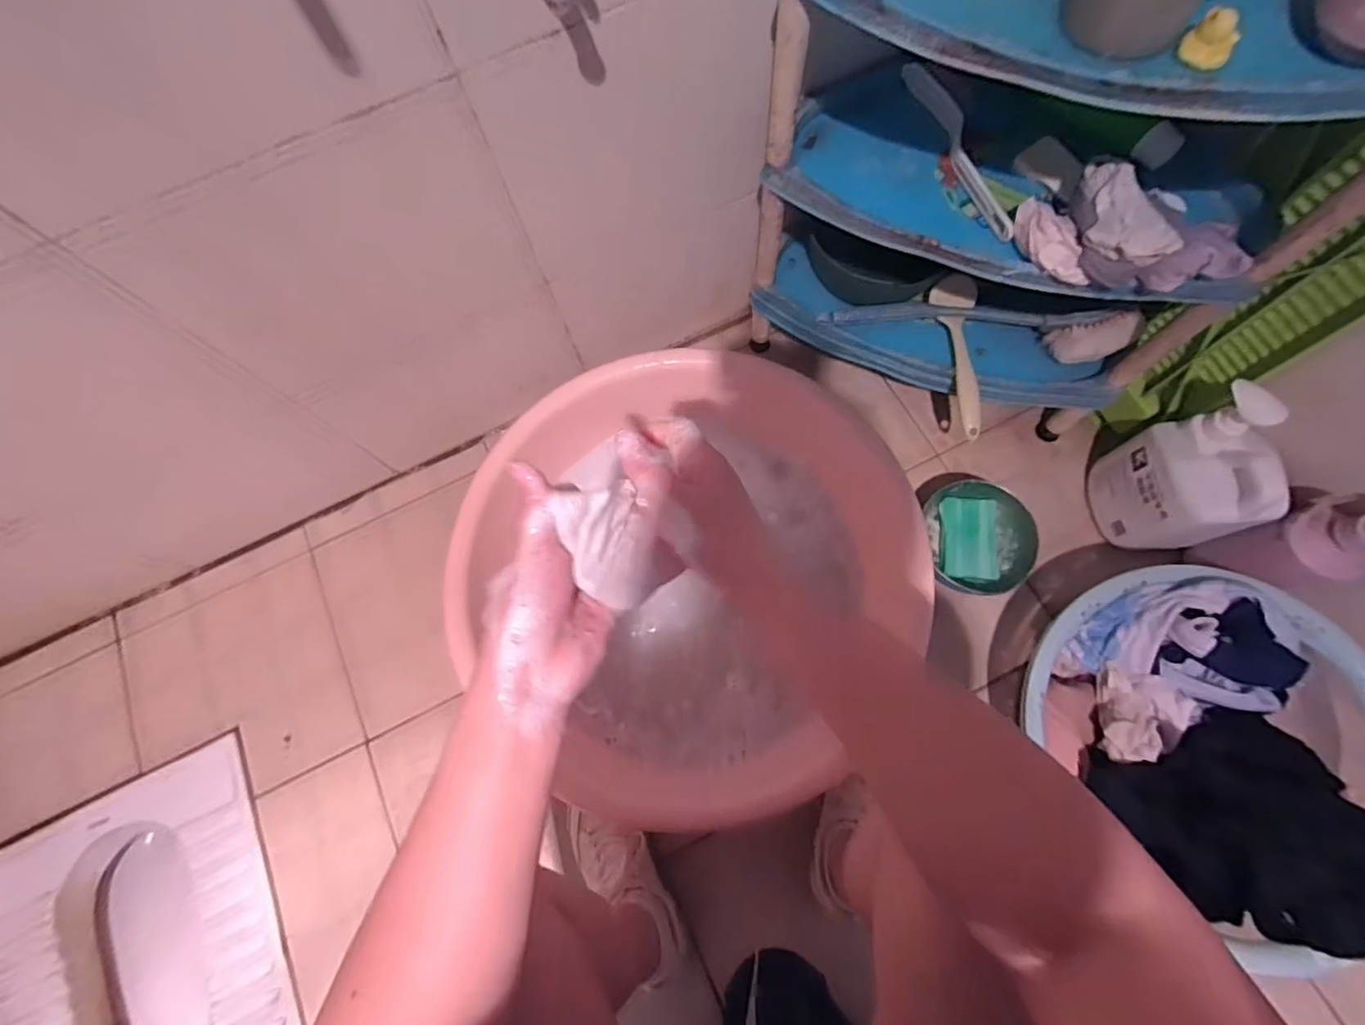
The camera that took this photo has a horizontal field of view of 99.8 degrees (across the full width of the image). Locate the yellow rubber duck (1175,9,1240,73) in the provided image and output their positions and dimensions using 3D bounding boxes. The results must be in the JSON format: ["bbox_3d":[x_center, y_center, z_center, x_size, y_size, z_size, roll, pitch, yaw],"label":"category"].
[{"bbox_3d":[0.352,-0.314,0.378,0.030,0.025,0.028,41,80,14],"label":"yellow rubber duck"}]

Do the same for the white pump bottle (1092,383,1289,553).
[{"bbox_3d":[0.608,-0.039,0.694,0.092,0.212,0.141,-11,72,1],"label":"white pump bottle"}]

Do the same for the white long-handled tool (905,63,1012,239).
[{"bbox_3d":[0.288,-0.381,0.598,0.026,0.019,0.236,-17,72,-1],"label":"white long-handled tool"}]

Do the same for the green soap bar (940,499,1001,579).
[{"bbox_3d":[0.386,0.035,0.765,0.067,0.027,0.104,2,73,5],"label":"green soap bar"}]

